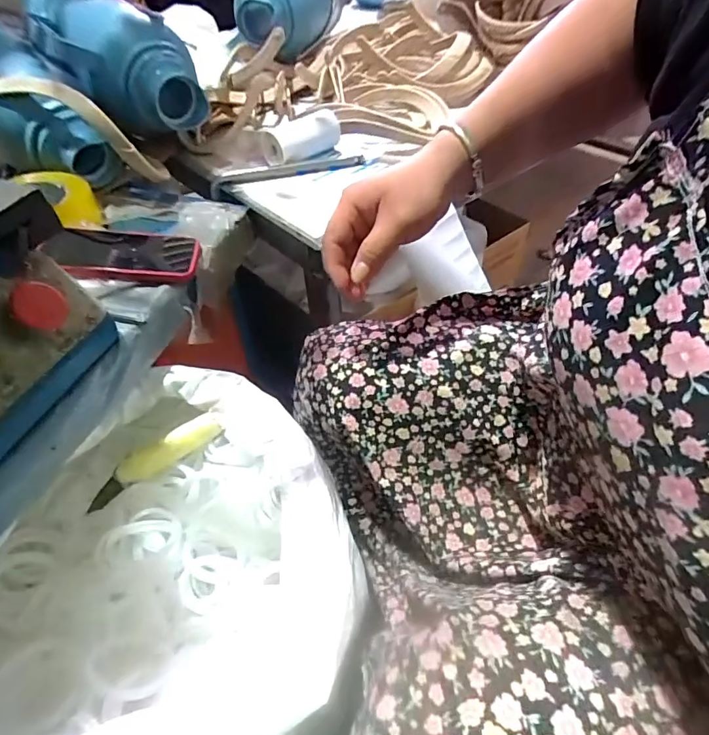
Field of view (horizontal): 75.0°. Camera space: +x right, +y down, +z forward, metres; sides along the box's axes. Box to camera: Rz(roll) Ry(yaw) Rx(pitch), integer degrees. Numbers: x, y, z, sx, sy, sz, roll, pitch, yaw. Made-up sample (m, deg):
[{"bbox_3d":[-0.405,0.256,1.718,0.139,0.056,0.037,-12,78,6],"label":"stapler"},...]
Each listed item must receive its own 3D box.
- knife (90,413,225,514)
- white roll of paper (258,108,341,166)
[{"bbox_3d":[-0.222,0.102,0.515,0.162,0.029,0.021,-34,55,-12],"label":"knife"},{"bbox_3d":[-0.083,-0.352,0.701,0.060,0.049,0.120,35,57,28],"label":"white roll of paper"}]

